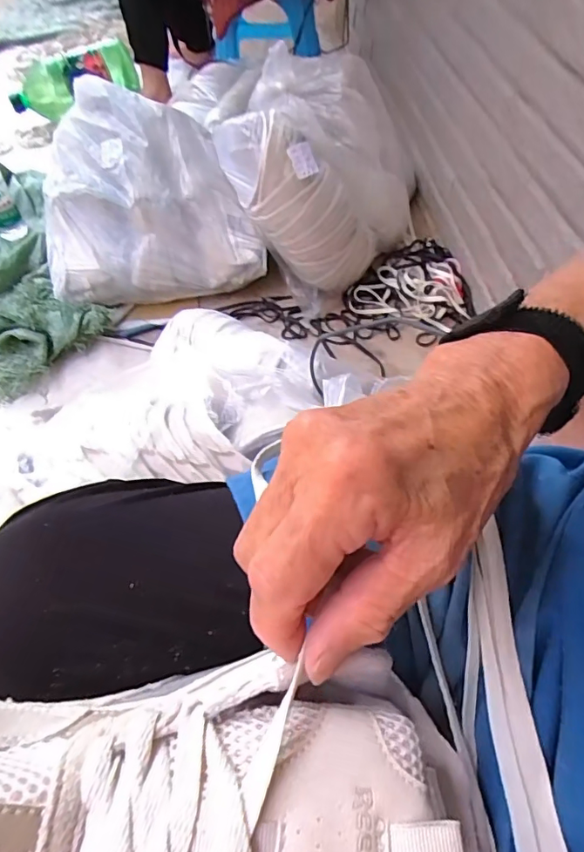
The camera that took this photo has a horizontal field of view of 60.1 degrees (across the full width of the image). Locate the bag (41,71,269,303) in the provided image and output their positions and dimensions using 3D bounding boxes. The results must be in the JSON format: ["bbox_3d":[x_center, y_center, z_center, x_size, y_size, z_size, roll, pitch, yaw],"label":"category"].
[{"bbox_3d":[-0.279,-0.445,0.976,0.388,0.233,0.341,-10,56,-7],"label":"bag"}]

